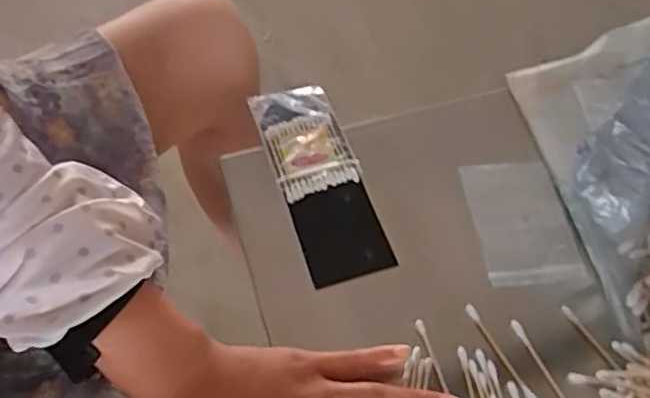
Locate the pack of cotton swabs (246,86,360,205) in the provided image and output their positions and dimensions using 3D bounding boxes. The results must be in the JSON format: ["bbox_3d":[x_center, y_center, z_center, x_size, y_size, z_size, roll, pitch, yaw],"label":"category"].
[{"bbox_3d":[-0.018,-0.049,0.500,0.063,0.008,0.110,-15,56,-10],"label":"pack of cotton swabs"}]

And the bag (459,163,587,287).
[{"bbox_3d":[0.142,0.015,0.455,0.068,0.004,0.101,-4,55,-3],"label":"bag"}]

